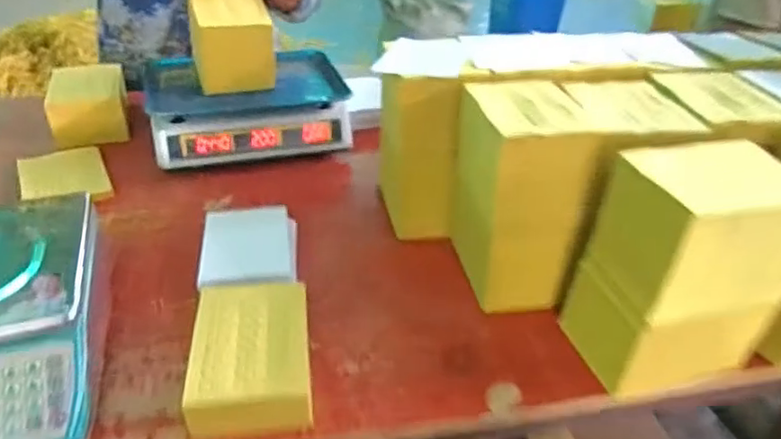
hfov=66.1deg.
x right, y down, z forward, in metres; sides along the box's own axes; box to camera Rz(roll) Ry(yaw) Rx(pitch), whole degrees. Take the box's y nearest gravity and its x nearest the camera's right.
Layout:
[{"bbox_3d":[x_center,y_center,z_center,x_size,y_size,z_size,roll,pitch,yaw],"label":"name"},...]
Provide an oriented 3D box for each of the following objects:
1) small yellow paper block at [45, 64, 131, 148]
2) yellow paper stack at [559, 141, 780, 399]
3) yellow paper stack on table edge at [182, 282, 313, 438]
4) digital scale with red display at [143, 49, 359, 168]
[{"bbox_3d":[-0.539,-0.207,1.078,0.127,0.080,0.155,-10,38,-18],"label":"small yellow paper block"},{"bbox_3d":[0.305,0.049,0.630,0.167,0.222,0.125,-7,37,-14],"label":"yellow paper stack"},{"bbox_3d":[-0.143,0.138,0.624,0.126,0.042,0.162,-3,36,-8],"label":"yellow paper stack on table edge"},{"bbox_3d":[-0.254,-0.206,1.065,0.329,0.090,0.248,-9,38,-16],"label":"digital scale with red display"}]

